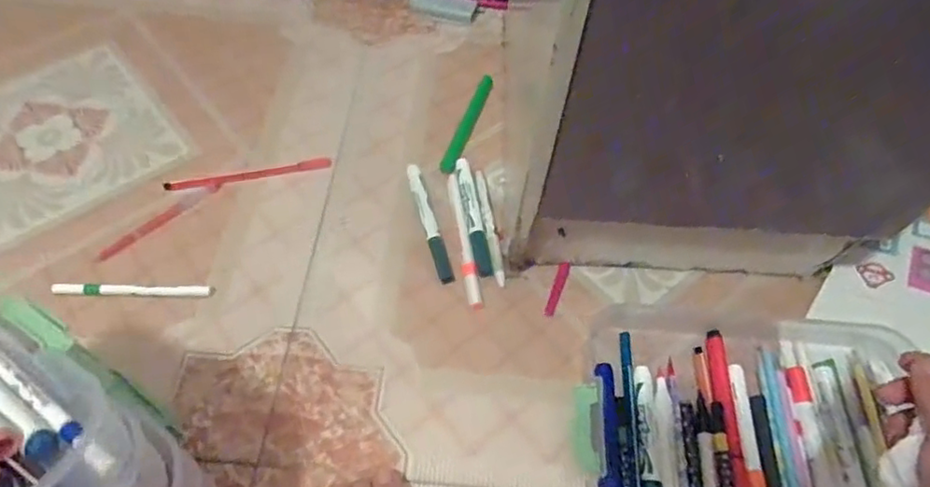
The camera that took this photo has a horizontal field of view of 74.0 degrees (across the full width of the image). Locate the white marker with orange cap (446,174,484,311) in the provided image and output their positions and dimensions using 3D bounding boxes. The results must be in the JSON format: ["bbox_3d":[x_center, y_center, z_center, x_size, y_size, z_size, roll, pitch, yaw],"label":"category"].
[{"bbox_3d":[-0.003,-0.004,0.597,0.015,0.010,0.148,-11,60,-5],"label":"white marker with orange cap"}]

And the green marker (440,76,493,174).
[{"bbox_3d":[0.002,-0.133,0.686,0.019,0.020,0.157,15,61,10],"label":"green marker"}]

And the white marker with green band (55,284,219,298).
[{"bbox_3d":[-0.299,0.043,0.556,0.140,0.006,0.013,-1,59,1],"label":"white marker with green band"}]

